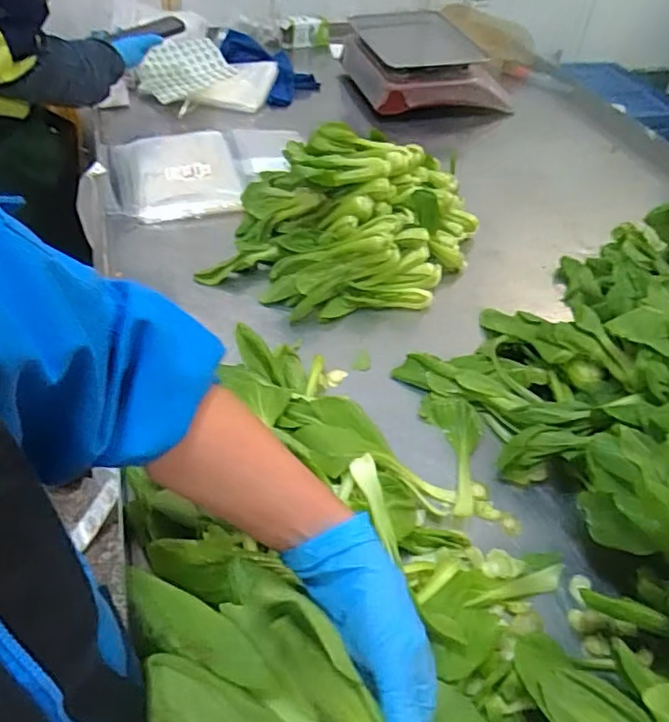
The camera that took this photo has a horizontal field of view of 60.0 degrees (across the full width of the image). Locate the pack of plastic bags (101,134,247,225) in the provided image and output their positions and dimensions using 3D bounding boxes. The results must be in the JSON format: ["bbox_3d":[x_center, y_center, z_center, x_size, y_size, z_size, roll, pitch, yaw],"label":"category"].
[{"bbox_3d":[-0.293,-0.335,1.044,0.224,0.033,0.274,-7,47,-11],"label":"pack of plastic bags"}]

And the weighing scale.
[{"bbox_3d":[0.205,-0.694,1.353,0.338,0.118,0.386,-4,46,-7],"label":"weighing scale"}]

